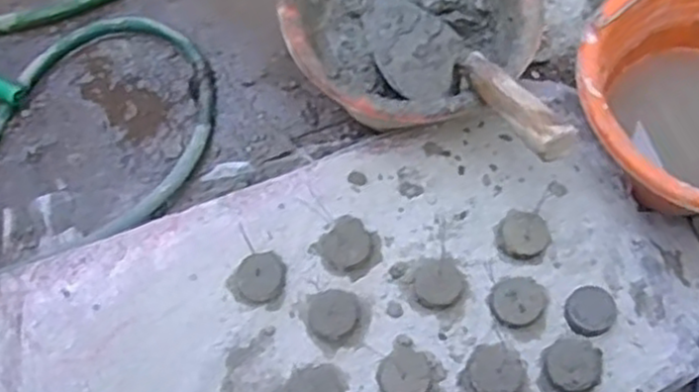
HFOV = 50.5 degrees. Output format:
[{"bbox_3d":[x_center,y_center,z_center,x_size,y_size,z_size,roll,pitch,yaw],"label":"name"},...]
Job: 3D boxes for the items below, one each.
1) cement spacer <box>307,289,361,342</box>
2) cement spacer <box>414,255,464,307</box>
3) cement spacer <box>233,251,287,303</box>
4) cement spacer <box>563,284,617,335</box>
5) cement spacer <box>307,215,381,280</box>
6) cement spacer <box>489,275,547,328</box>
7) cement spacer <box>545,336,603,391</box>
[{"bbox_3d":[-0.014,0.107,0.679,0.048,0.023,0.048,-1,67,2],"label":"cement spacer"},{"bbox_3d":[0.083,0.080,0.688,0.044,0.018,0.050,20,69,11],"label":"cement spacer"},{"bbox_3d":[-0.085,0.078,0.698,0.050,0.027,0.042,-15,67,-4],"label":"cement spacer"},{"bbox_3d":[0.218,0.105,0.674,0.043,0.023,0.042,-1,67,2],"label":"cement spacer"},{"bbox_3d":[0.000,0.048,0.708,0.058,0.021,0.057,37,73,17],"label":"cement spacer"},{"bbox_3d":[0.156,0.097,0.679,0.051,0.019,0.044,-11,67,-2],"label":"cement spacer"},{"bbox_3d":[0.201,0.148,0.658,0.050,0.019,0.046,-22,68,-7],"label":"cement spacer"}]

